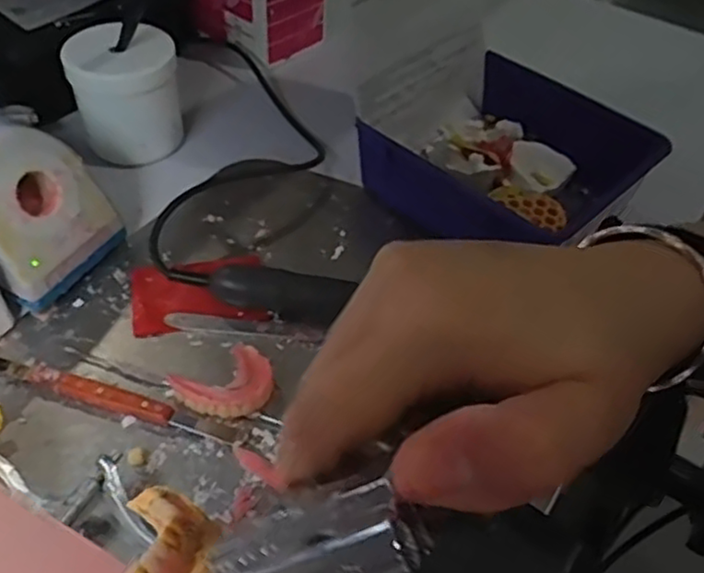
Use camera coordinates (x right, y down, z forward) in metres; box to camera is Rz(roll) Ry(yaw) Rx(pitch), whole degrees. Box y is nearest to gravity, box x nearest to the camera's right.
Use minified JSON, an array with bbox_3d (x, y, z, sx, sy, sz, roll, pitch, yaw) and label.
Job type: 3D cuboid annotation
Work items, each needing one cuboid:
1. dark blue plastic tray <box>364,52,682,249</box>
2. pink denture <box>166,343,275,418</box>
[{"bbox_3d":[0.110,-0.088,0.501,0.166,0.063,0.158,37,55,26],"label":"dark blue plastic tray"},{"bbox_3d":[-0.070,0.056,0.393,0.052,0.014,0.043,-28,55,-27],"label":"pink denture"}]

